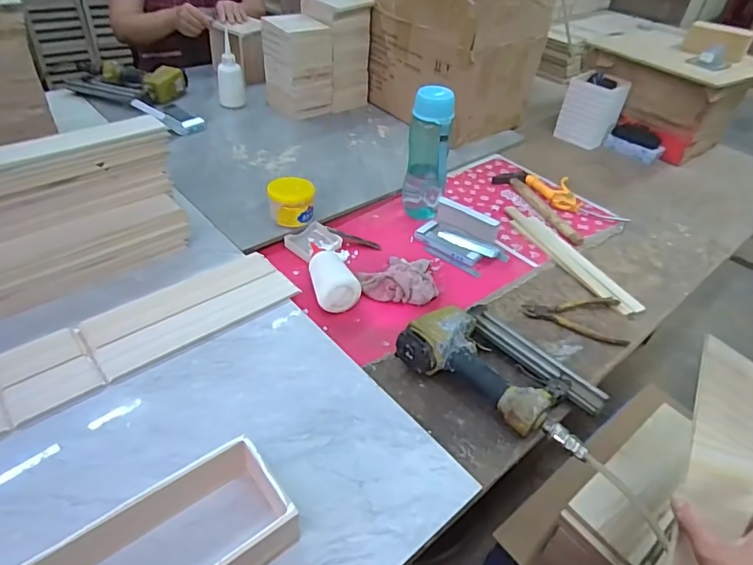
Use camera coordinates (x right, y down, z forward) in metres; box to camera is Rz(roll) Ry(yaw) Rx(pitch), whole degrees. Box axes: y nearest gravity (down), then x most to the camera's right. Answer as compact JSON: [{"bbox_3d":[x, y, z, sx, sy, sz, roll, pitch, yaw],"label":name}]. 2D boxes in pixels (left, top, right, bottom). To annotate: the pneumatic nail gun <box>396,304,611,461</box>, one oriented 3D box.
[{"bbox_3d":[0.167,0.105,0.642,0.245,0.066,0.154,29,47,26],"label":"pneumatic nail gun"}]

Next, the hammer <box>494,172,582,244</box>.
[{"bbox_3d":[0.314,-0.160,1.003,0.080,0.020,0.259,-6,42,-11],"label":"hammer"}]

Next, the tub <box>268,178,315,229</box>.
[{"bbox_3d":[-0.147,-0.137,0.866,0.077,0.070,0.075,1,41,-3],"label":"tub"}]

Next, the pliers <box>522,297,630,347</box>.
[{"bbox_3d":[0.303,0.046,0.765,0.146,0.012,0.101,11,42,8],"label":"pliers"}]

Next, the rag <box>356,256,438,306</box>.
[{"bbox_3d":[0.037,-0.016,0.796,0.119,0.034,0.107,7,41,4],"label":"rag"}]

